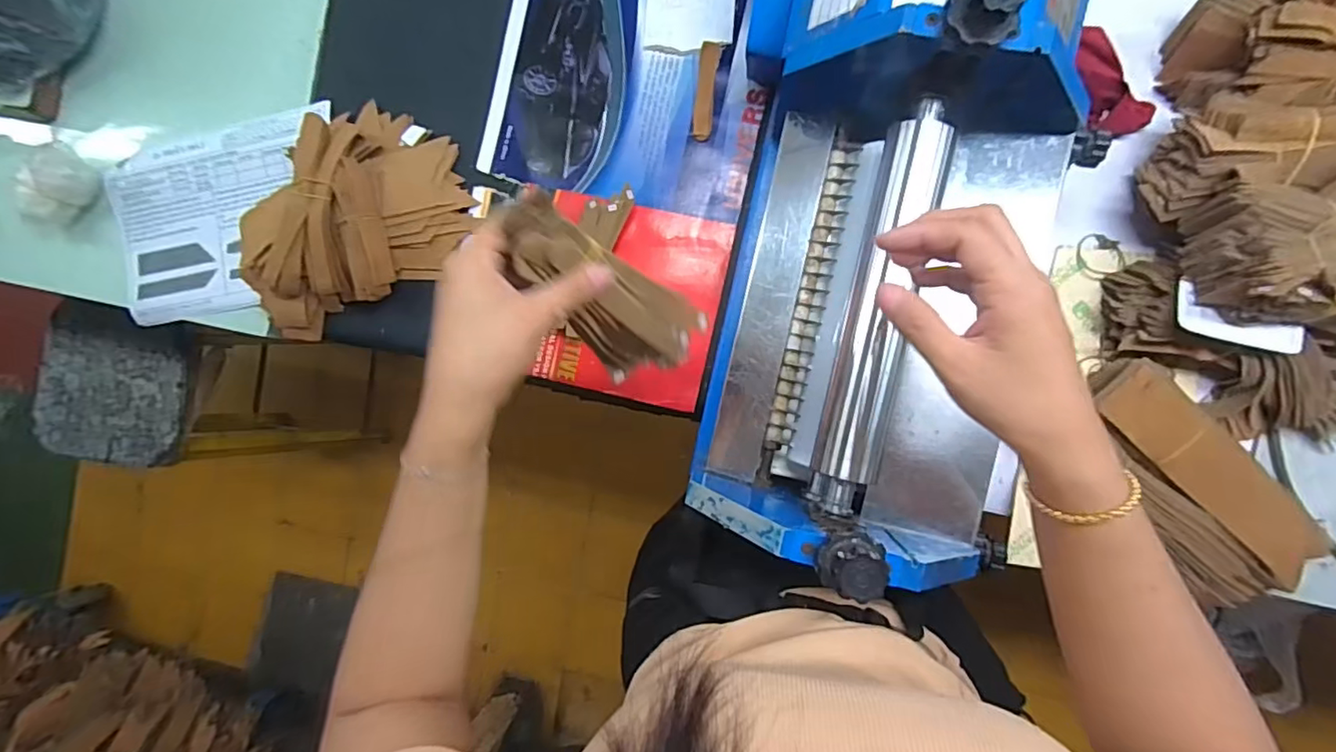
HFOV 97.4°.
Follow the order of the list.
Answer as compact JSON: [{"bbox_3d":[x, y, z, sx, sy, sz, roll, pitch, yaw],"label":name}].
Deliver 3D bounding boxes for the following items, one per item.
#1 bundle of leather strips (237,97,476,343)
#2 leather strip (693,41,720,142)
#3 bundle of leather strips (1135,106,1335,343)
[{"bbox_3d":[-0.342,-0.157,0.621,0.273,0.075,0.183,-39,87,6],"label":"bundle of leather strips"},{"bbox_3d":[0.039,-0.295,0.608,0.019,0.007,0.097,6,92,7],"label":"leather strip"},{"bbox_3d":[0.574,-0.129,0.473,0.299,0.082,0.200,9,93,6],"label":"bundle of leather strips"}]

